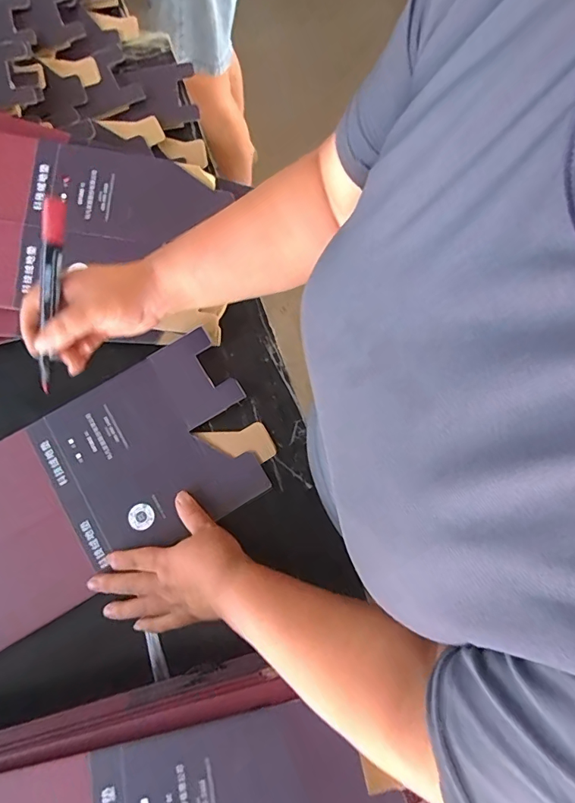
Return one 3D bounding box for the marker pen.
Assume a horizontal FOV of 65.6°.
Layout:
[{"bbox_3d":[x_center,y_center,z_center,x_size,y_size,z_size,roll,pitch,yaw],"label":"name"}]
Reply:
[{"bbox_3d":[-0.204,-0.089,0.382,0.017,0.014,0.161,11,103,3],"label":"marker pen"}]

